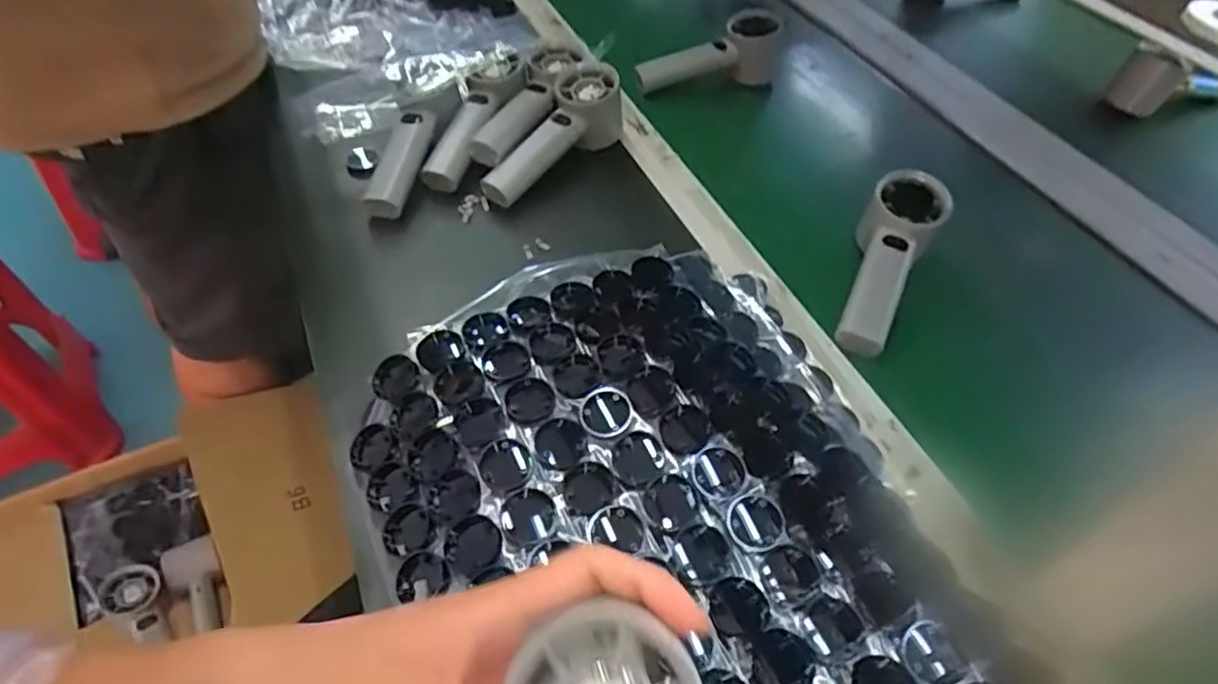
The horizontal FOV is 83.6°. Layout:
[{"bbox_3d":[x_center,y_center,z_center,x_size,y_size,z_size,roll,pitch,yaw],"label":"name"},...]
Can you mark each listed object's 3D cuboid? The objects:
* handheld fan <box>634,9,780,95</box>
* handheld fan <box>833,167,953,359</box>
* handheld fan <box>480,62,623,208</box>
[{"bbox_3d":[0.101,-0.297,0.713,0.167,0.061,0.046,-14,52,-16],"label":"handheld fan"},{"bbox_3d":[0.209,-0.055,0.516,0.053,0.052,0.158,22,64,15],"label":"handheld fan"},{"bbox_3d":[-0.048,-0.185,0.608,0.066,0.051,0.166,35,72,25],"label":"handheld fan"}]

